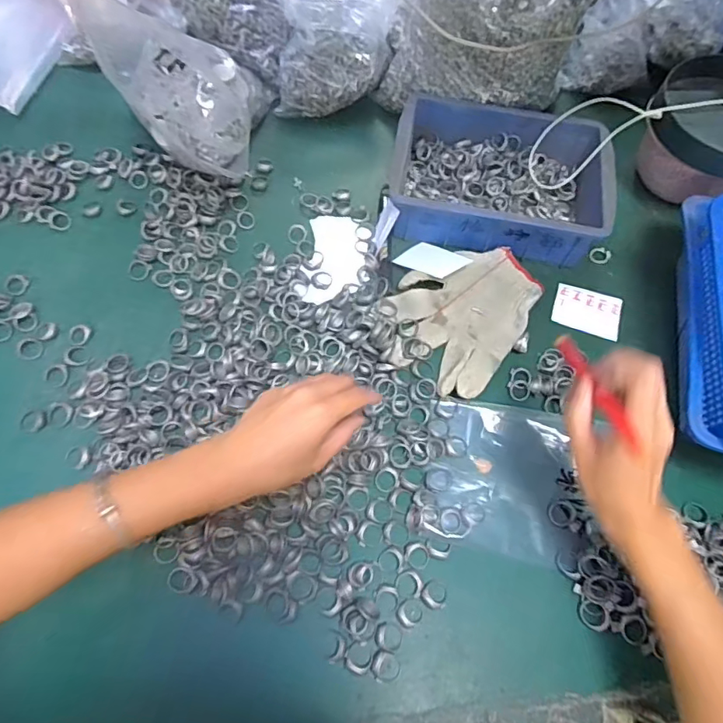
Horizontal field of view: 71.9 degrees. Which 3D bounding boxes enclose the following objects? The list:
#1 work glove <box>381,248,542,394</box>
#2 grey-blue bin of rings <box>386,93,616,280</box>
[{"bbox_3d":[0.108,-0.056,0.544,0.135,0.021,0.184,36,67,14],"label":"work glove"},{"bbox_3d":[0.162,-0.220,0.599,0.237,0.072,0.180,11,64,3],"label":"grey-blue bin of rings"}]

